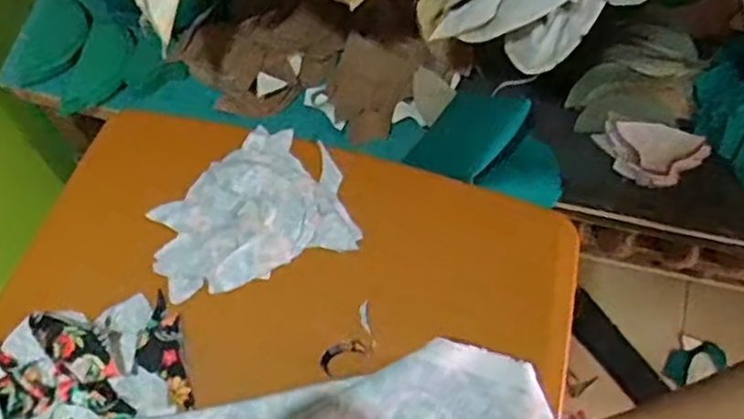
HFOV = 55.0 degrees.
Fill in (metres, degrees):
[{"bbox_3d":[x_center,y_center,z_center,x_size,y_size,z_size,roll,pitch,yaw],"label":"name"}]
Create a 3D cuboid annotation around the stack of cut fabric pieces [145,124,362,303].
[{"bbox_3d":[-0.114,-0.002,0.655,0.175,0.017,0.138,-20,65,-9],"label":"stack of cut fabric pieces"}]

